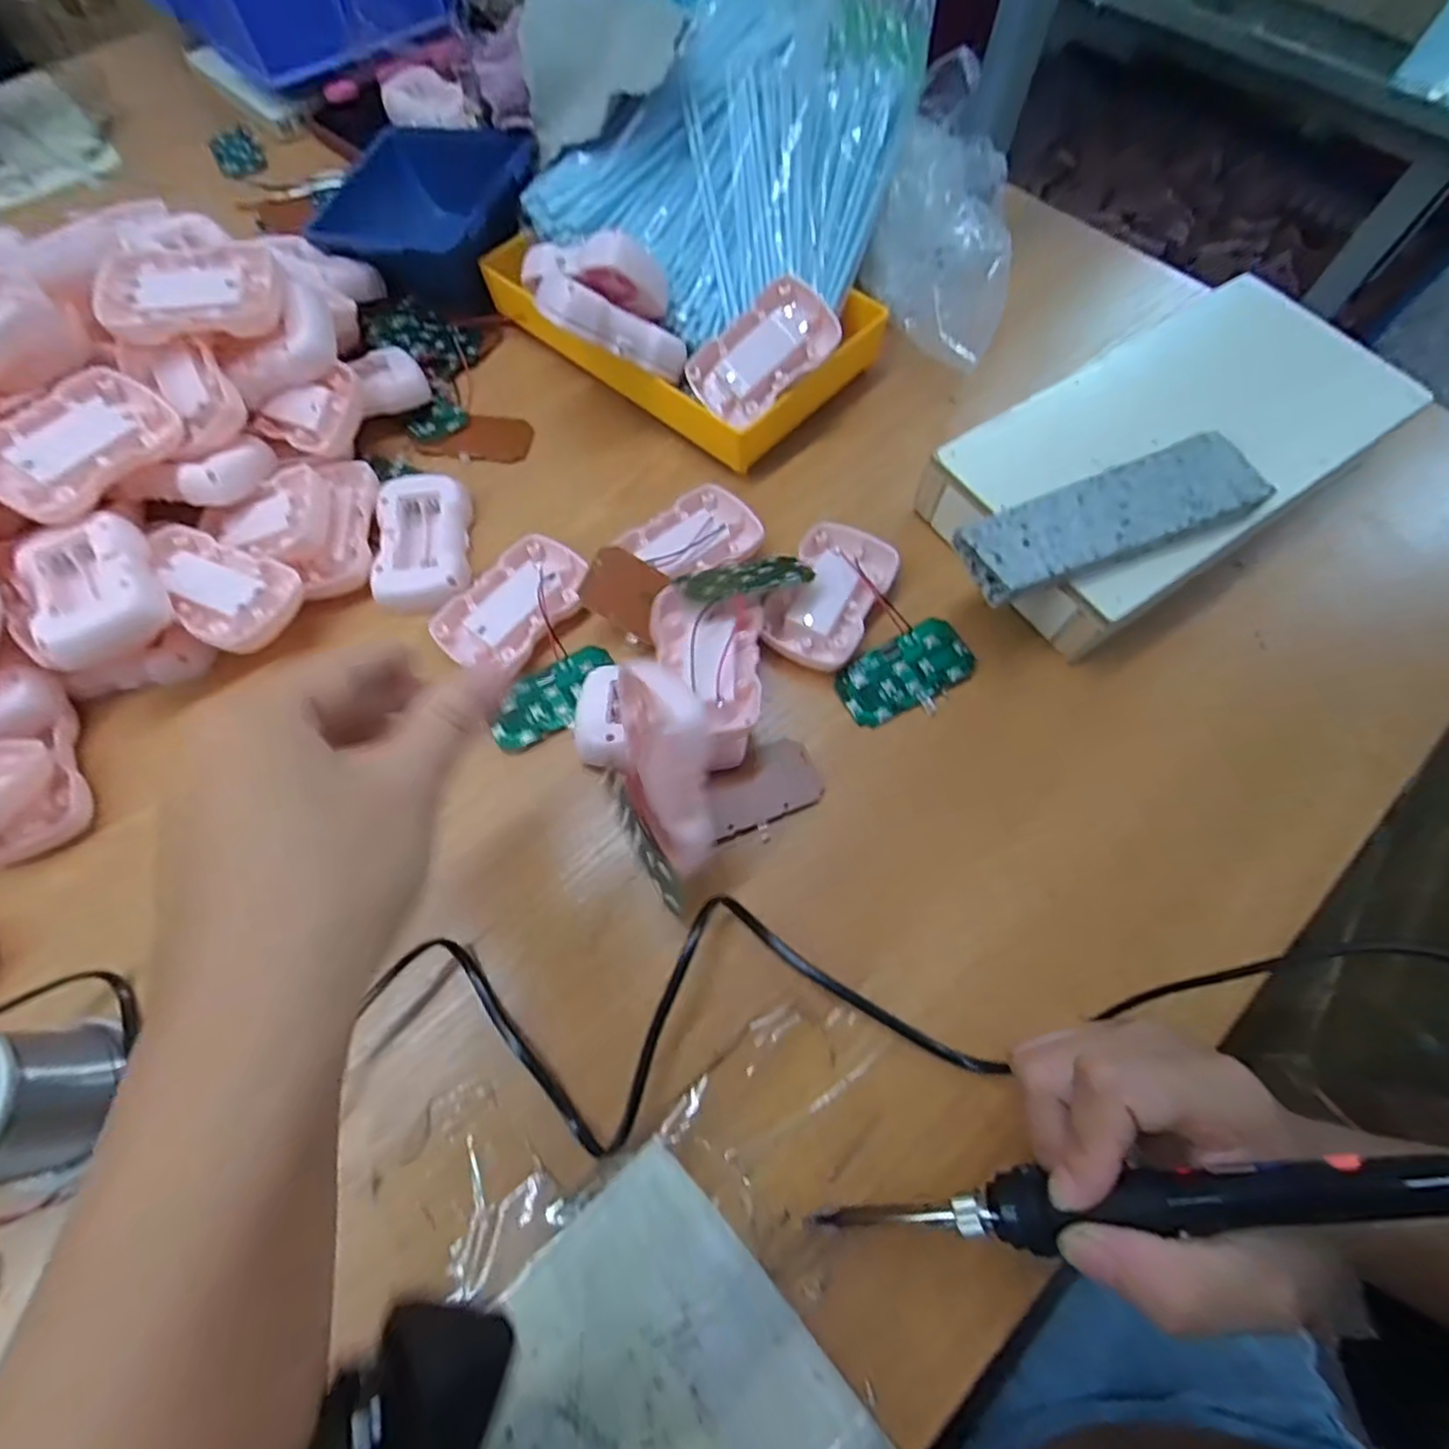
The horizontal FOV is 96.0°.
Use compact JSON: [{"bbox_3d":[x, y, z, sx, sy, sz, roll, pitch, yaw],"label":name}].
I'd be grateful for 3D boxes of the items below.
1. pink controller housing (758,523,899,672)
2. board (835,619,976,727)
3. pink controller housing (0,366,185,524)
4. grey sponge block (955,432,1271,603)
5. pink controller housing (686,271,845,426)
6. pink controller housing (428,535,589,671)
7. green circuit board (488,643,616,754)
[{"bbox_3d":[0.058,-0.074,0.368,0.055,0.013,0.091,26,69,11],"label":"pink controller housing"},{"bbox_3d":[0.099,-0.027,0.356,0.074,0.010,0.042,-29,70,-12],"label":"board"},{"bbox_3d":[-0.335,-0.146,0.340,0.058,0.015,0.089,39,64,-3],"label":"pink controller housing"},{"bbox_3d":[0.196,-0.105,0.330,0.152,0.018,0.048,-21,68,-9],"label":"grey sponge block"},{"bbox_3d":[0.023,-0.223,0.391,0.086,0.012,0.052,-40,92,10],"label":"pink controller housing"},{"bbox_3d":[-0.117,-0.069,0.366,0.054,0.012,0.088,35,71,14],"label":"pink controller housing"},{"bbox_3d":[-0.091,-0.015,0.352,0.072,0.008,0.037,-31,70,-13],"label":"green circuit board"}]

